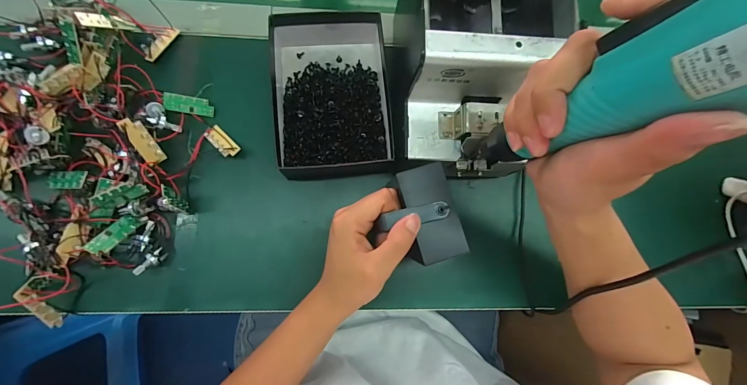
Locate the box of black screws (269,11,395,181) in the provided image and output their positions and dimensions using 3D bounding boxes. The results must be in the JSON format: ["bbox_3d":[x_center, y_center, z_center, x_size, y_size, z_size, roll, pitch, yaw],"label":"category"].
[{"bbox_3d":[-0.042,-0.105,0.350,0.119,0.045,0.173,-3,82,-5],"label":"box of black screws"}]

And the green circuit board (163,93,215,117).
[{"bbox_3d":[-0.194,-0.092,0.348,0.048,0.004,0.019,10,81,-17],"label":"green circuit board"}]

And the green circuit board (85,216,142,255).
[{"bbox_3d":[-0.237,0.038,0.302,0.015,0.049,0.005,43,121,-16],"label":"green circuit board"}]

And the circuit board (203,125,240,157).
[{"bbox_3d":[-0.158,-0.054,0.344,0.045,0.008,0.018,40,80,22],"label":"circuit board"}]

